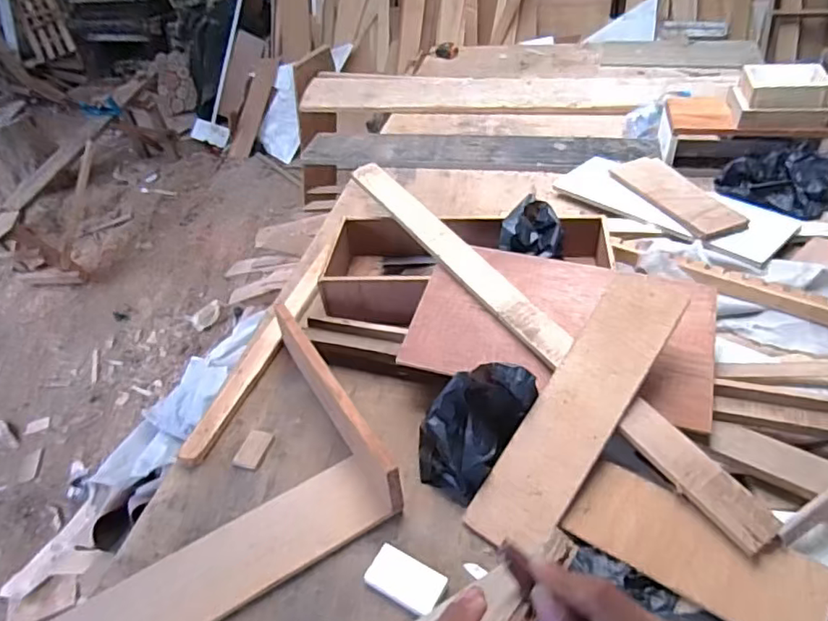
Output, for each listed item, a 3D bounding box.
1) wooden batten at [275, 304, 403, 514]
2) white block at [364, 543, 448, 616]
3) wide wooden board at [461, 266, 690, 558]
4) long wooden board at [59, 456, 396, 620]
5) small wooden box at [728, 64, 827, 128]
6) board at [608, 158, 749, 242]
[{"bbox_3d":[-0.138,0.136,0.961,0.029,0.117,0.435,-23,40,-20],"label":"wooden batten"},{"bbox_3d":[-0.011,0.357,0.776,0.104,0.010,0.061,20,48,27],"label":"white block"},{"bbox_3d":[0.245,0.138,0.856,0.117,0.020,0.453,28,76,33],"label":"wide wooden board"},{"bbox_3d":[-0.370,0.407,0.753,0.730,0.019,0.118,-26,45,-20],"label":"long wooden board"},{"bbox_3d":[0.868,-0.507,1.391,0.198,0.108,0.148,5,39,16],"label":"small wooden box"},{"bbox_3d":[0.590,-0.266,1.328,0.122,0.017,0.326,-17,38,-12],"label":"board"}]

